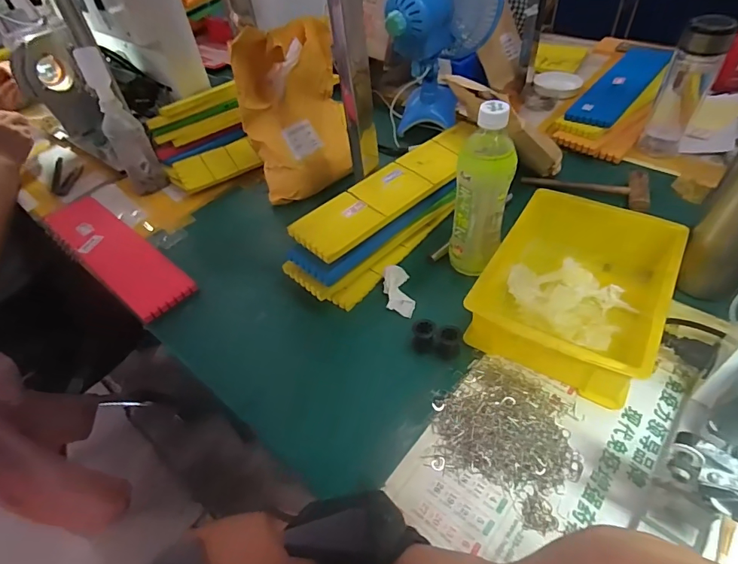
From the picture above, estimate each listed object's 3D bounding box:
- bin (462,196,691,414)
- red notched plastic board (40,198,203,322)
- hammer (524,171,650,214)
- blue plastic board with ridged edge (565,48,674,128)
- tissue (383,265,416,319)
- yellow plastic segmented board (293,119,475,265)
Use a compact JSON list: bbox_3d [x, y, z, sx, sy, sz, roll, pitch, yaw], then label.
[{"bbox_3d":[0.237,0.006,0.503,0.178,0.074,0.232,24,54,25],"label":"bin"},{"bbox_3d":[-0.391,-0.051,0.655,0.349,0.018,0.087,31,57,29],"label":"red notched plastic board"},{"bbox_3d":[0.345,-0.161,0.679,0.184,0.029,0.079,24,54,25],"label":"hammer"},{"bbox_3d":[0.493,-0.385,0.832,0.092,0.013,0.340,25,56,34],"label":"blue plastic board with ridged edge"},{"bbox_3d":[0.038,0.010,0.558,0.035,0.020,0.073,-8,47,-1],"label":"tissue"},{"bbox_3d":[0.045,-0.134,0.591,0.329,0.015,0.076,-36,54,-25],"label":"yellow plastic segmented board"}]

